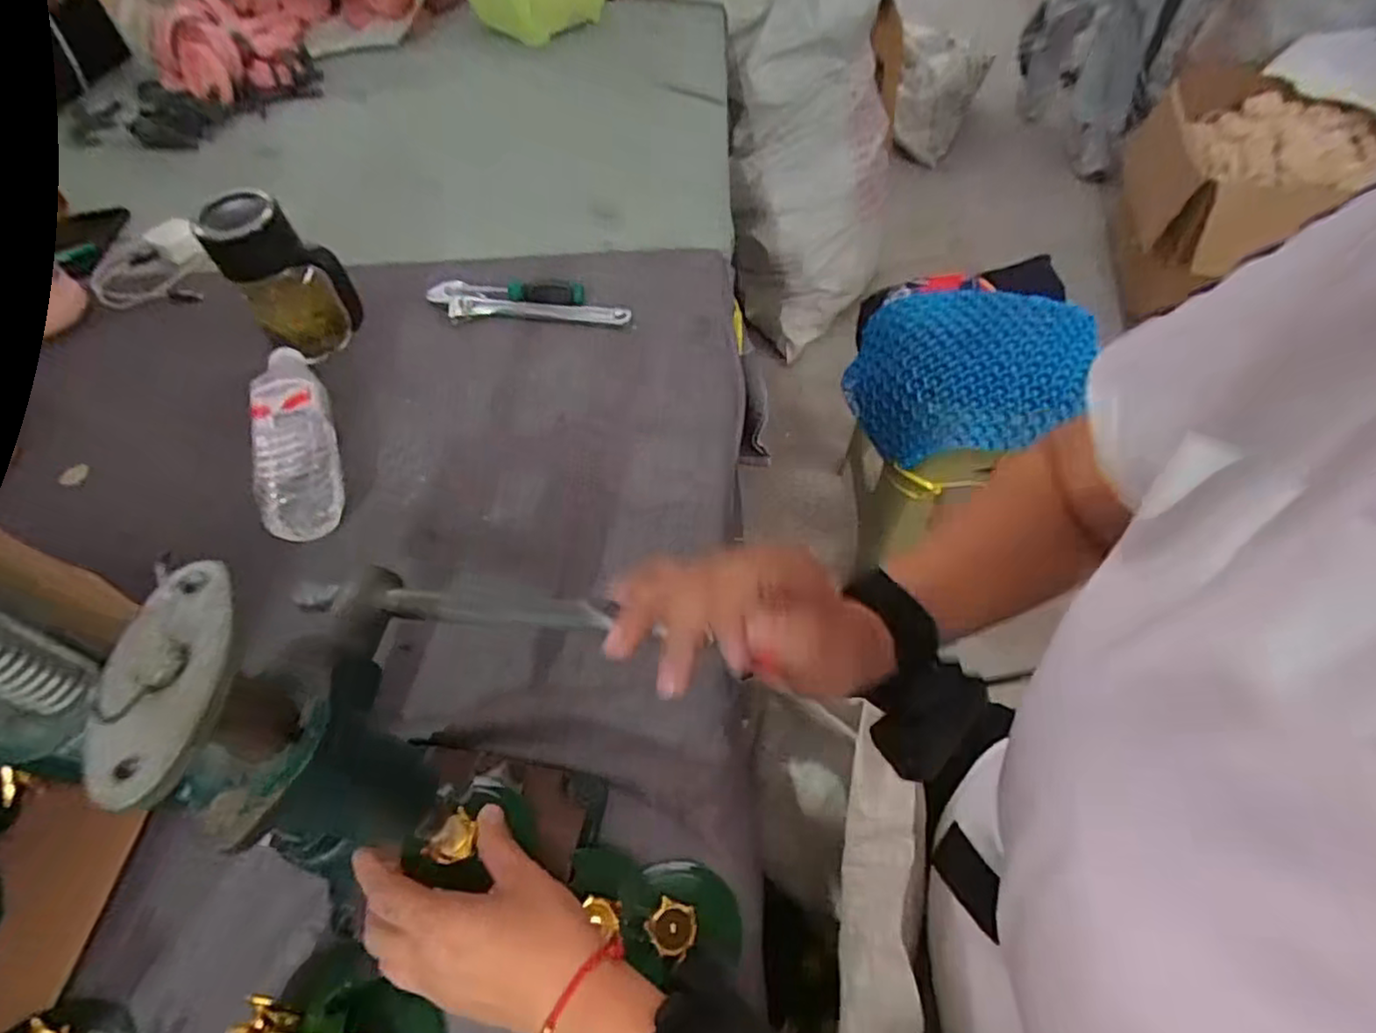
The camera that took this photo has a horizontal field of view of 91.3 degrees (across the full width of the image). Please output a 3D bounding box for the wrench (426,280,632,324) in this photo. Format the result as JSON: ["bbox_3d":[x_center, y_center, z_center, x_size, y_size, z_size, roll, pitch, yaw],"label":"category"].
[{"bbox_3d":[-0.179,-0.227,0.726,0.227,0.015,0.040,9,56,12],"label":"wrench"}]

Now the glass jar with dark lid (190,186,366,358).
[{"bbox_3d":[-0.405,-0.243,0.672,0.087,0.151,0.083,-3,54,4],"label":"glass jar with dark lid"}]

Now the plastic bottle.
[{"bbox_3d":[-0.362,-0.077,0.619,0.062,0.052,0.217,-19,55,-8],"label":"plastic bottle"}]

